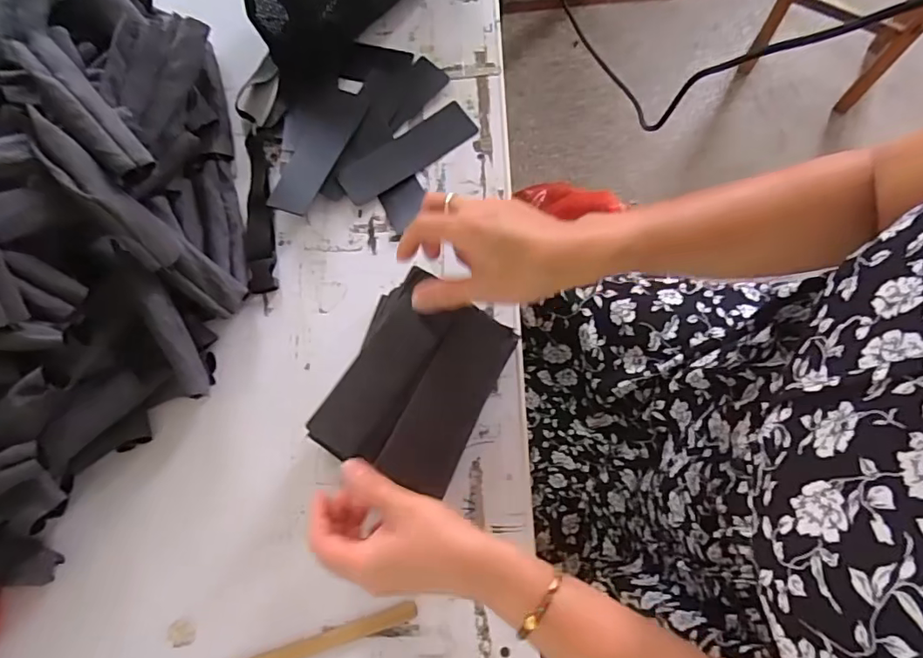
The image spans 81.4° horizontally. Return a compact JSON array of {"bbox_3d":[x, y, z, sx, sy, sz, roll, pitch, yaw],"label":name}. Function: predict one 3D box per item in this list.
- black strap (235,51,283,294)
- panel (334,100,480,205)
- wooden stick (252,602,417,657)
[{"bbox_3d":[-0.204,-0.162,0.547,0.042,0.018,0.255,-9,75,2],"label":"black strap"},{"bbox_3d":[-0.055,-0.181,0.550,0.147,0.005,0.047,-33,76,-5],"label":"panel"},{"bbox_3d":[-0.163,0.274,0.438,0.262,0.007,0.015,-19,75,-1],"label":"wooden stick"}]

